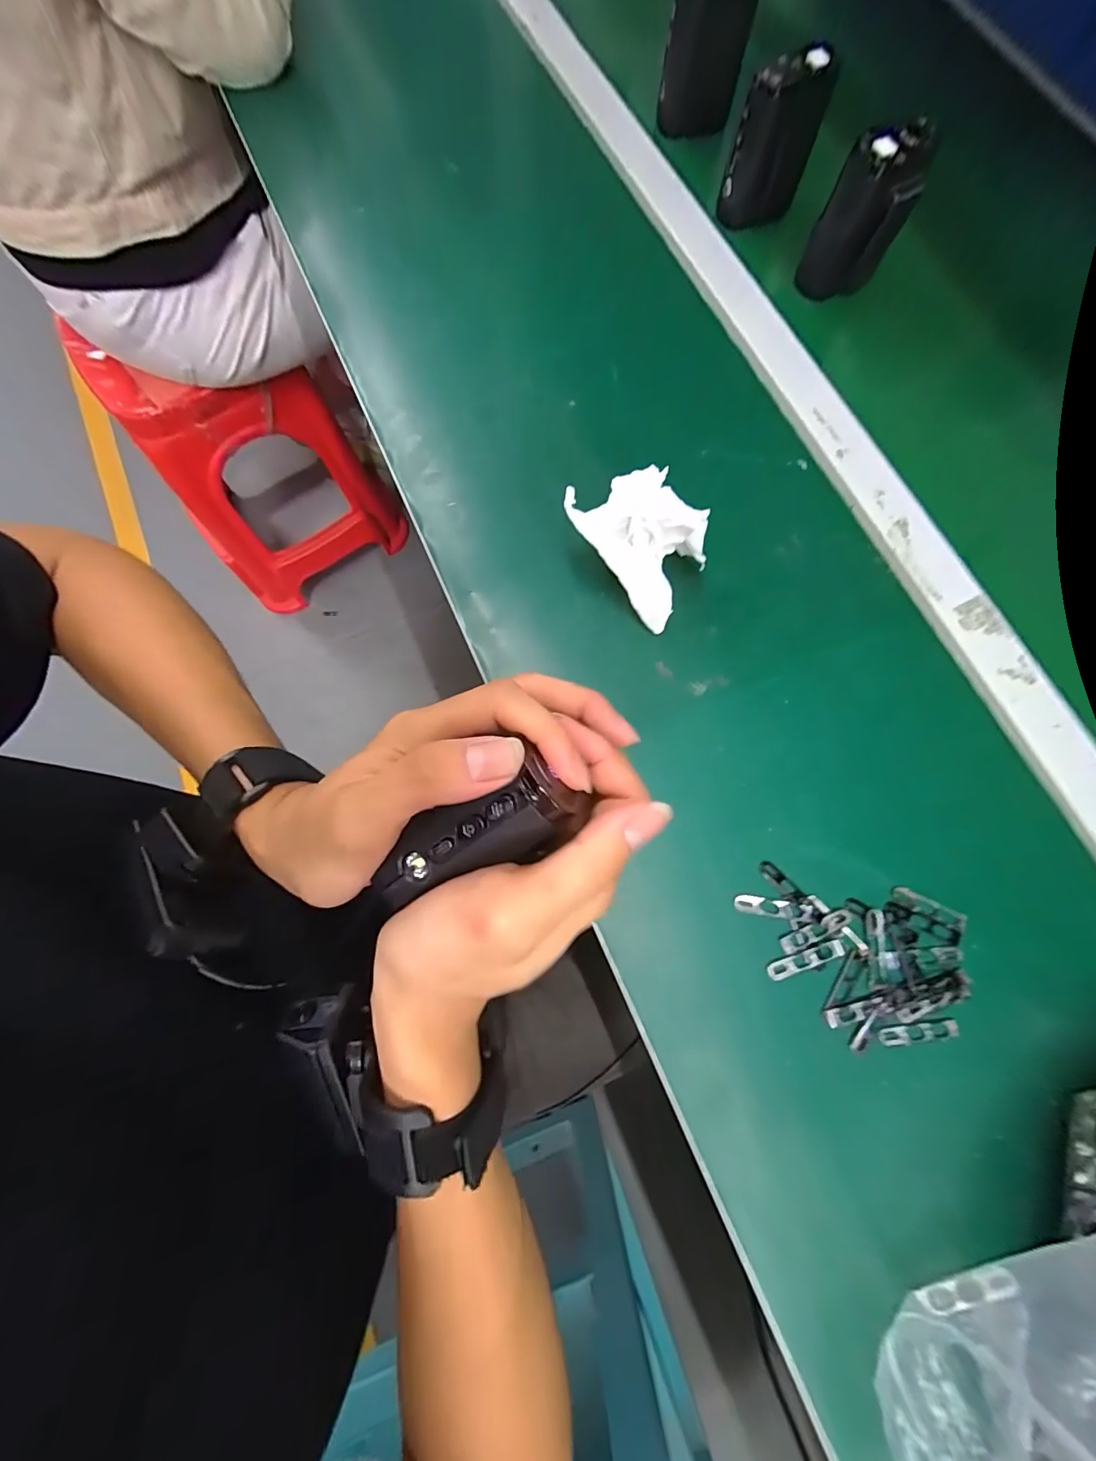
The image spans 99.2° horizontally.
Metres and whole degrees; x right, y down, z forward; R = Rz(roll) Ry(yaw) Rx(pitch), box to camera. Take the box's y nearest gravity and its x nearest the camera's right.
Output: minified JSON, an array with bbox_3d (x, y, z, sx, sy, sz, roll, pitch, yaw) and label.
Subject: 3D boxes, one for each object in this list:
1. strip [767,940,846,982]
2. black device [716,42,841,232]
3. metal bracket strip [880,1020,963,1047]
[{"bbox_3d":[0.150,0.133,0.269,0.046,0.004,0.010,-18,78,-4],"label":"strip"},{"bbox_3d":[0.197,-0.506,0.405,0.076,0.089,0.034,-27,78,-6],"label":"black device"},{"bbox_3d":[0.209,0.171,0.261,0.045,0.004,0.010,-6,77,-1],"label":"metal bracket strip"}]

